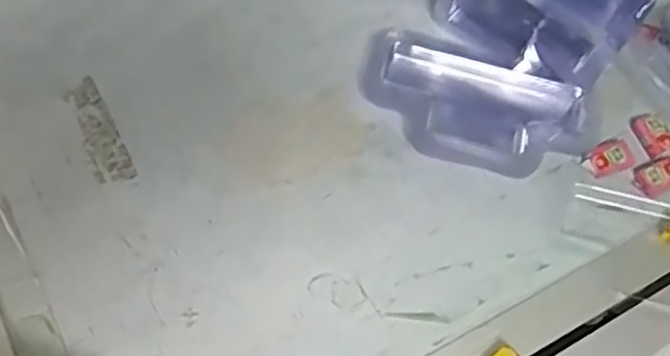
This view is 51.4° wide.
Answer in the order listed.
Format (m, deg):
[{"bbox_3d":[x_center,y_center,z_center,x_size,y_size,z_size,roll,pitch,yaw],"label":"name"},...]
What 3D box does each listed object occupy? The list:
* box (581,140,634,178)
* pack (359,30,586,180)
[{"bbox_3d":[0.160,-0.012,0.406,0.032,0.007,0.017,-21,67,-16],"label":"box"},{"bbox_3d":[0.078,-0.044,0.412,0.130,0.012,0.068,18,63,3],"label":"pack"}]

